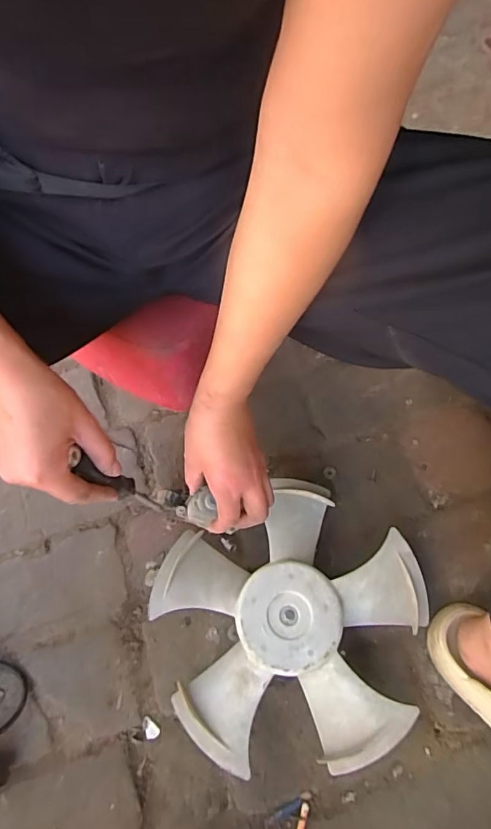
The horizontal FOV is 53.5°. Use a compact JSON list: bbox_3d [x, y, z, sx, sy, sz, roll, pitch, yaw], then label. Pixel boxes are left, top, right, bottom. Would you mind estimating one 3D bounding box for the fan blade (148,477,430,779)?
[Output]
[{"bbox_3d":[0.055,0.237,0.558,0.294,0.070,0.282,-1,67,2],"label":"fan blade"}]

